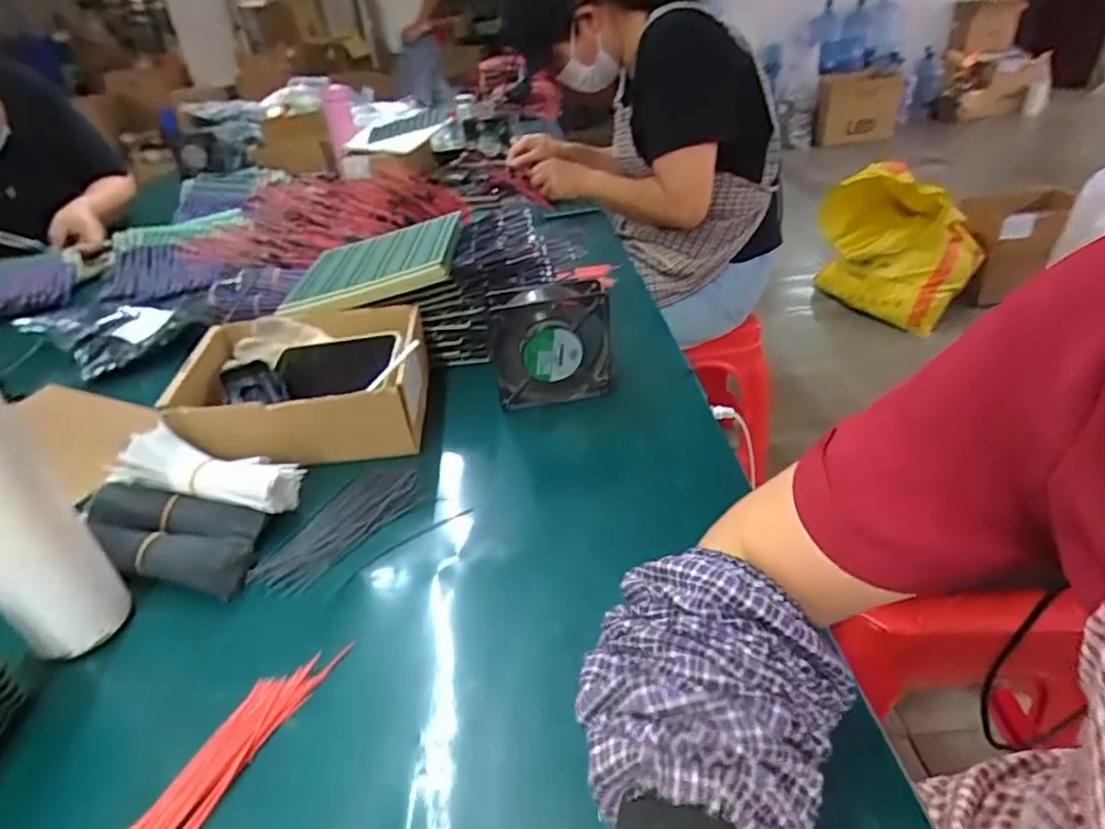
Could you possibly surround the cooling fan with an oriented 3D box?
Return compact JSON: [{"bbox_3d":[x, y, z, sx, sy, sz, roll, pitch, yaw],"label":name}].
[{"bbox_3d":[-0.002,-0.069,0.648,0.120,0.123,0.049,-5,34,-2],"label":"cooling fan"}]

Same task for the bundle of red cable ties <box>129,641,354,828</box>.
[{"bbox_3d":[-0.201,0.211,0.367,0.041,0.007,0.186,14,38,25],"label":"bundle of red cable ties"}]

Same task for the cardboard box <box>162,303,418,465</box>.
[{"bbox_3d":[-0.245,-0.025,0.642,0.234,0.090,0.182,-7,34,-4],"label":"cardboard box"}]

